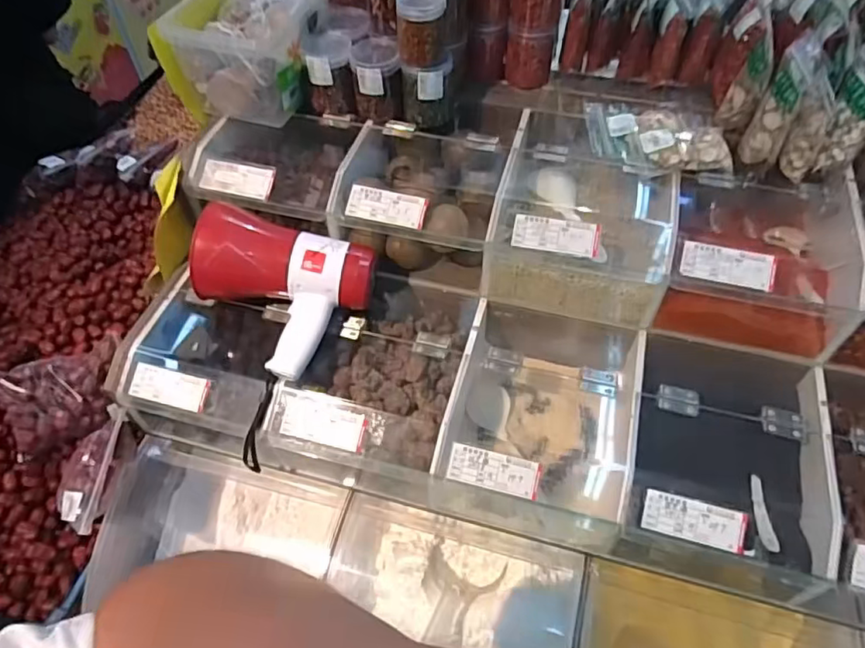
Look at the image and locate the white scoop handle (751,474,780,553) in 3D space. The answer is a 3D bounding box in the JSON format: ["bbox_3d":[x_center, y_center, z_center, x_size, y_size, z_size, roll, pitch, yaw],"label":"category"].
[{"bbox_3d":[0.353,0.203,0.638,0.016,0.019,0.110,14,27,13],"label":"white scoop handle"}]

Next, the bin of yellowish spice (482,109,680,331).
[{"bbox_3d":[0.189,-0.134,0.753,0.201,0.119,0.216,12,53,11],"label":"bin of yellowish spice"}]

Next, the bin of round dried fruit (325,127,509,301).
[{"bbox_3d":[-0.008,-0.160,0.781,0.194,0.122,0.176,13,53,12],"label":"bin of round dried fruit"}]

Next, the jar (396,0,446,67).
[{"bbox_3d":[-0.014,-0.352,0.714,0.055,0.064,0.060,-4,52,-1],"label":"jar"}]

